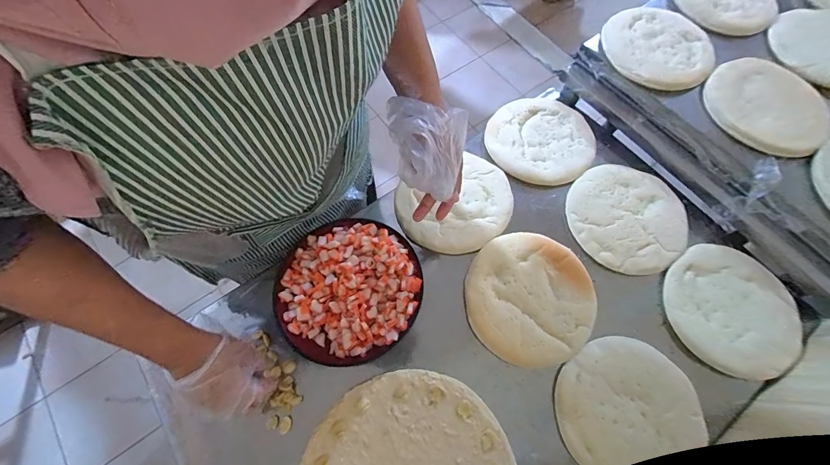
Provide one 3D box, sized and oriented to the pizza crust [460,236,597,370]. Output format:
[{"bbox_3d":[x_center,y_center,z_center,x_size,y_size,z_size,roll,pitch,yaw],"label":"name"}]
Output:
[{"bbox_3d":[0.177,0.096,0.542,0.192,0.015,0.195,0,67,0],"label":"pizza crust"}]

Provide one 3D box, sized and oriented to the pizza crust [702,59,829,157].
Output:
[{"bbox_3d":[0.603,-0.232,0.604,0.187,0.032,0.198,35,72,13],"label":"pizza crust"}]

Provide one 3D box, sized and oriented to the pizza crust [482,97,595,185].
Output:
[{"bbox_3d":[0.235,-0.178,0.665,0.193,0.021,0.190,0,67,0],"label":"pizza crust"}]

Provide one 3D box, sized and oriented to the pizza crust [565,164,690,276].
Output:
[{"bbox_3d":[0.359,-0.030,0.593,0.189,0.008,0.191,0,67,0],"label":"pizza crust"}]

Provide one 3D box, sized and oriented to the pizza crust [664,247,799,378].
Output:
[{"bbox_3d":[0.487,0.110,0.534,0.188,0.012,0.189,0,67,0],"label":"pizza crust"}]

